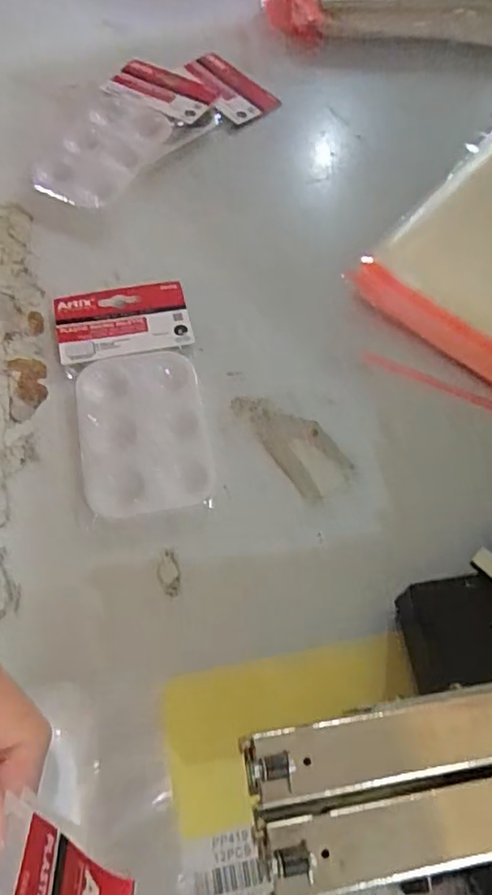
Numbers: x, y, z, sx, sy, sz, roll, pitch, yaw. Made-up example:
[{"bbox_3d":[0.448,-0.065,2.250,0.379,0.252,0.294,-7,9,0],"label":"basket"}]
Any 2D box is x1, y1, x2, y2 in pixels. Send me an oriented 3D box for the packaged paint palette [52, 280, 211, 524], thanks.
[{"bbox_3d":[-0.082,-0.040,0.418,0.095,0.013,0.190,-10,65,-6],"label":"packaged paint palette"}]

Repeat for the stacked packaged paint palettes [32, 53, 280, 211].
[{"bbox_3d":[-0.094,-0.308,0.542,0.243,0.032,0.104,-38,71,-18],"label":"stacked packaged paint palettes"}]

